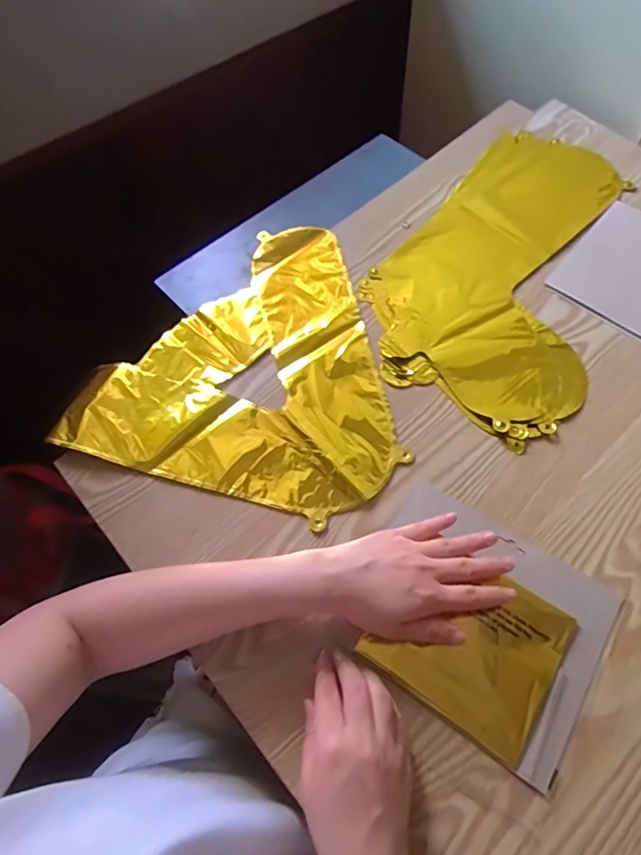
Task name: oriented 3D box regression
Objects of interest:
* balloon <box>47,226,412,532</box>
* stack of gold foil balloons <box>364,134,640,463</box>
[{"bbox_3d":[-0.055,-0.089,0.545,0.312,0.008,0.339,16,65,10],"label":"balloon"},{"bbox_3d":[0.226,-0.189,0.587,0.243,0.007,0.417,31,69,17],"label":"stack of gold foil balloons"}]

